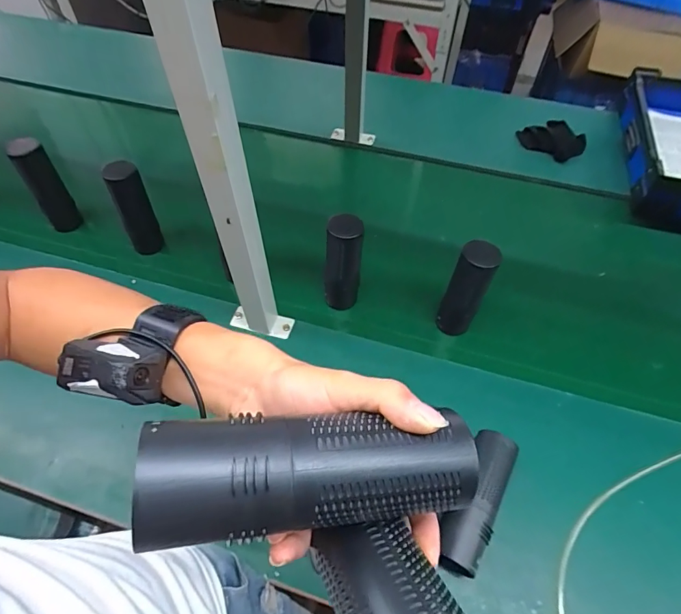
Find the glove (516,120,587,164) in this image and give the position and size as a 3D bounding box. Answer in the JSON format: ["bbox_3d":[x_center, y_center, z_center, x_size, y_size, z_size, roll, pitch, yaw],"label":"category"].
[{"bbox_3d":[0.488,-0.388,0.982,0.144,0.045,0.090,35,62,22],"label":"glove"}]

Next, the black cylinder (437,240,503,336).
[{"bbox_3d":[0.188,-0.017,0.638,0.057,0.180,0.055,21,58,15],"label":"black cylinder"}]

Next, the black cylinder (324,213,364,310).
[{"bbox_3d":[0.004,-0.060,0.669,0.063,0.177,0.052,0,55,1],"label":"black cylinder"}]

